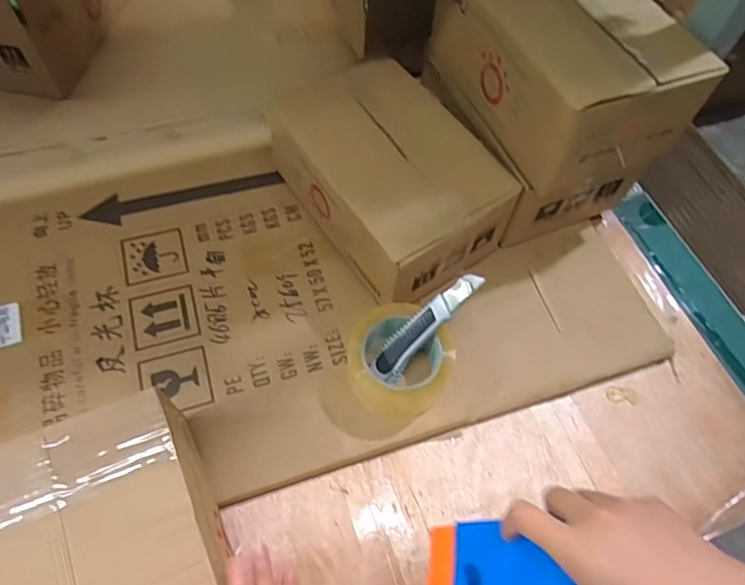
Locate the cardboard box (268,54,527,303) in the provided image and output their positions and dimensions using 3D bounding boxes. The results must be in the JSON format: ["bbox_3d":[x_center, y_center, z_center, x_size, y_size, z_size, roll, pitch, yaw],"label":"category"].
[{"bbox_3d":[0.022,-0.132,0.629,0.191,0.125,0.255,-32,67,-19],"label":"cardboard box"}]

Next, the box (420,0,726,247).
[{"bbox_3d":[0.197,-0.238,0.624,0.173,0.230,0.274,-19,63,-13],"label":"box"}]

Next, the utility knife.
[{"bbox_3d":[0.055,0.033,0.537,0.139,0.011,0.031,-47,71,10],"label":"utility knife"}]

